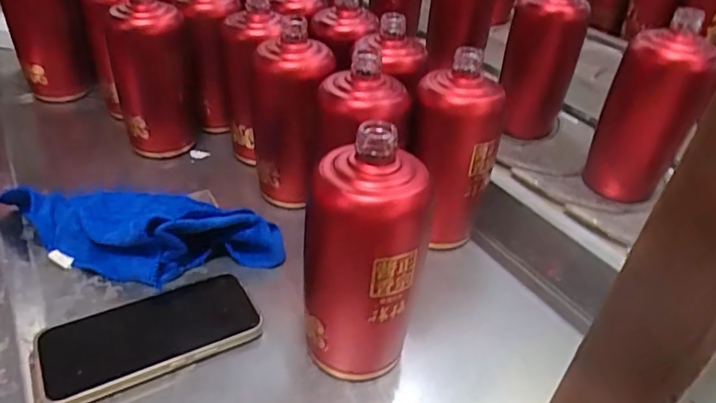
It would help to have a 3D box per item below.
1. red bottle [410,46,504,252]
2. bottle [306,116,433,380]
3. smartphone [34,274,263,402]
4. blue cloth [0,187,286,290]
[{"bbox_3d":[0.084,-0.039,0.485,0.074,0.171,0.067,26,43,27],"label":"red bottle"},{"bbox_3d":[0.003,0.043,0.362,0.080,0.182,0.068,9,38,7],"label":"bottle"},{"bbox_3d":[-0.158,0.103,0.405,0.155,0.015,0.074,-16,37,-27],"label":"smartphone"},{"bbox_3d":[-0.206,0.019,0.484,0.267,0.049,0.103,9,38,8],"label":"blue cloth"}]

